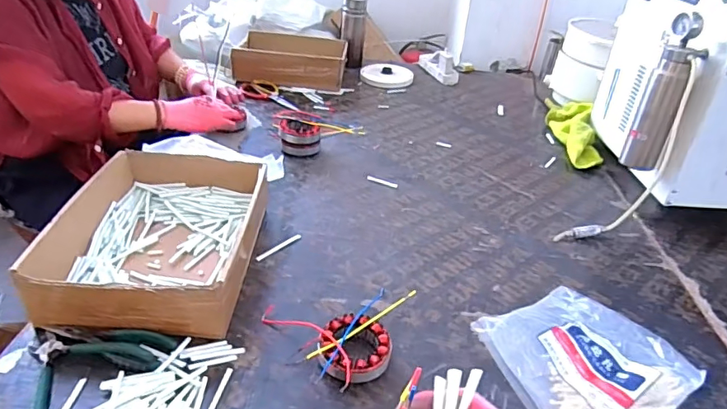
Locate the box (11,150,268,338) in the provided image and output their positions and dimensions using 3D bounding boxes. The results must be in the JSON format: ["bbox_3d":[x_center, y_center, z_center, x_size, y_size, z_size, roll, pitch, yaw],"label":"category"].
[{"bbox_3d":[-0.283,0.035,0.721,0.243,0.087,0.344,4,33,-2],"label":"box"}]

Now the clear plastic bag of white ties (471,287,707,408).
[{"bbox_3d":[0.277,0.184,0.606,0.245,0.057,0.195,-20,41,-34],"label":"clear plastic bag of white ties"}]

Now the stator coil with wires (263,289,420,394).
[{"bbox_3d":[-0.021,0.144,0.640,0.171,0.035,0.180,4,33,-3],"label":"stator coil with wires"}]

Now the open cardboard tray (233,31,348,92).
[{"bbox_3d":[-0.207,-0.416,1.439,0.309,0.101,0.235,3,33,-4],"label":"open cardboard tray"}]

